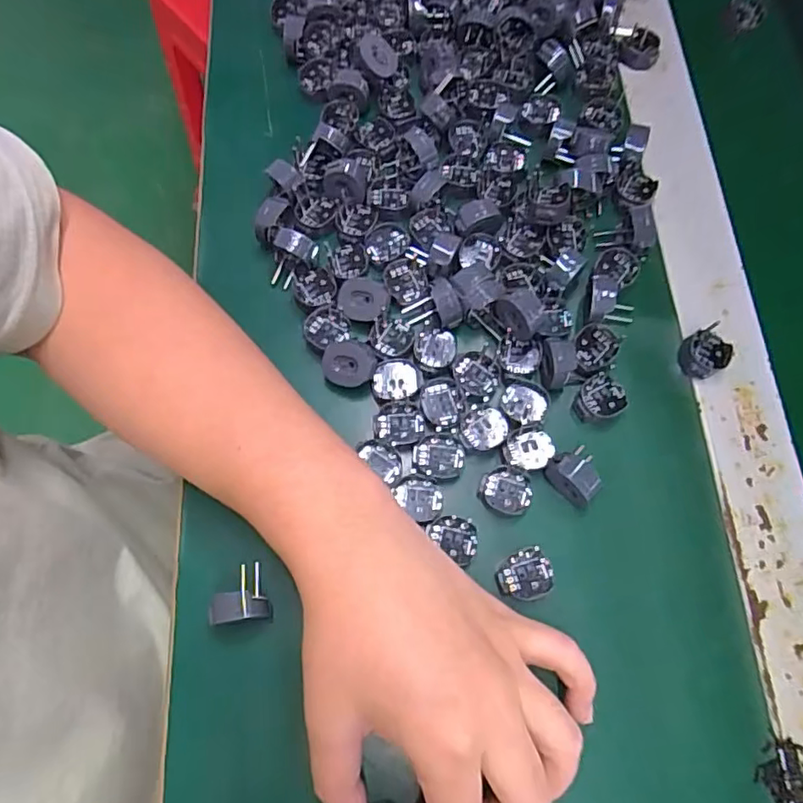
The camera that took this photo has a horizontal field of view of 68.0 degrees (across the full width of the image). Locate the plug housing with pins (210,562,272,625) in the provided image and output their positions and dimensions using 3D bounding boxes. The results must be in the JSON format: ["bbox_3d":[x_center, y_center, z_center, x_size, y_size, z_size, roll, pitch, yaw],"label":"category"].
[{"bbox_3d":[-0.081,0.097,0.303,0.025,0.035,0.029,-3,72,-3],"label":"plug housing with pins"}]

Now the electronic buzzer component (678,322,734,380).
[{"bbox_3d":[0.176,-0.028,0.343,0.029,0.020,0.025,-36,76,-13],"label":"electronic buzzer component"}]

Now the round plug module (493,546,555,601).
[{"bbox_3d":[0.063,0.092,0.312,0.029,0.020,0.025,-22,74,-9],"label":"round plug module"}]

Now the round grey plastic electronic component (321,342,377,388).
[{"bbox_3d":[-0.030,-0.022,0.340,0.031,0.008,0.026,13,107,6],"label":"round grey plastic electronic component"}]

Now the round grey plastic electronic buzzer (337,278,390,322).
[{"bbox_3d":[-0.022,-0.060,0.352,0.029,0.006,0.024,-4,103,-8],"label":"round grey plastic electronic buzzer"}]

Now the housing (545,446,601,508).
[{"bbox_3d":[0.092,0.040,0.318,0.019,0.025,0.029,-37,77,-13],"label":"housing"}]

